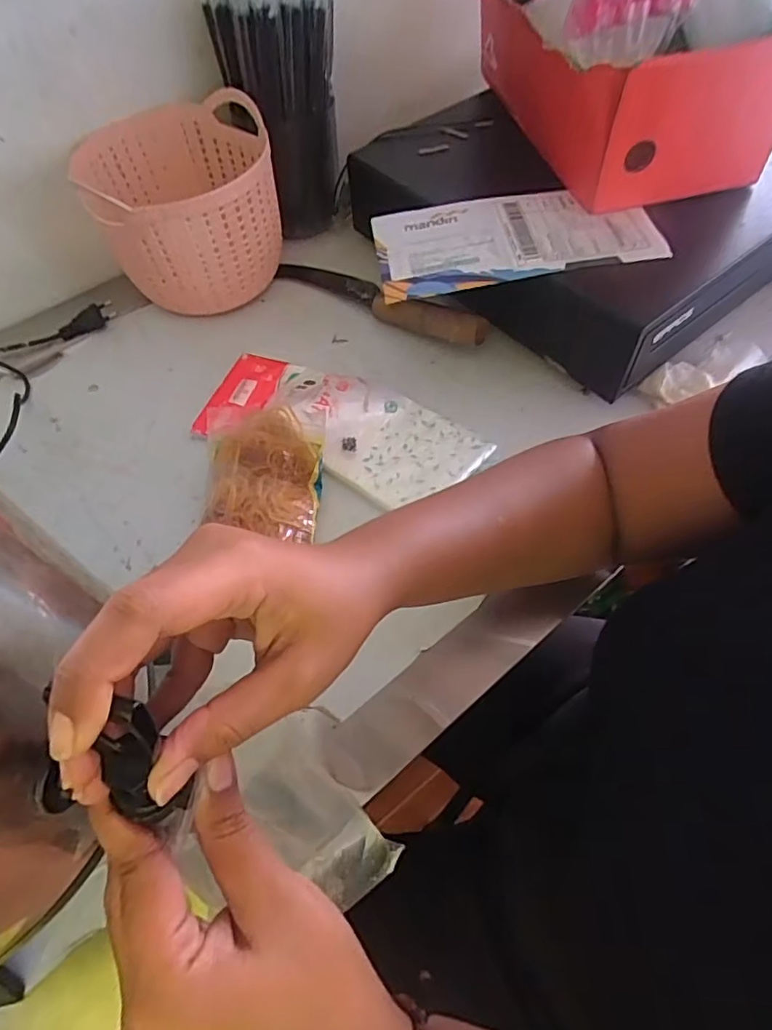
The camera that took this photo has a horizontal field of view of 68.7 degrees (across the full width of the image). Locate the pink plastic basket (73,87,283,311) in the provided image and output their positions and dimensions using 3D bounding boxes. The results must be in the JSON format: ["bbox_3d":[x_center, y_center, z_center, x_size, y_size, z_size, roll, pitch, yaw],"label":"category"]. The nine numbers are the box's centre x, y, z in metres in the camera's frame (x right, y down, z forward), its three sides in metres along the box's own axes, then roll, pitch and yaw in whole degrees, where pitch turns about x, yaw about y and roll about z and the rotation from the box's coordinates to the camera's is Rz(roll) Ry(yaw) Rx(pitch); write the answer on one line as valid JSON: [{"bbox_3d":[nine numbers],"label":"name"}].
[{"bbox_3d":[-0.187,-0.294,0.555,0.158,0.132,0.169,-14,58,-6],"label":"pink plastic basket"}]

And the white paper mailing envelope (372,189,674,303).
[{"bbox_3d":[0.109,-0.238,0.482,0.231,0.009,0.101,-7,62,3],"label":"white paper mailing envelope"}]

